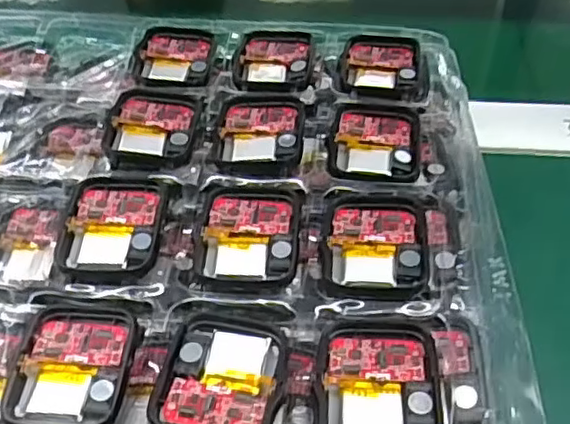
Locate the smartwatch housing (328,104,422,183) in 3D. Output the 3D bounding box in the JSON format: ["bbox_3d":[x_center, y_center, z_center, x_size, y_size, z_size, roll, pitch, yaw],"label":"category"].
[{"bbox_3d":[0.038,-0.030,0.267,0.037,0.005,0.044,4,49,6],"label":"smartwatch housing"}]

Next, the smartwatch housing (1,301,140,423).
[{"bbox_3d":[-0.068,0.050,0.208,0.037,0.007,0.045,2,49,4],"label":"smartwatch housing"}]

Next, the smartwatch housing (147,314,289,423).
[{"bbox_3d":[-0.019,0.052,0.198,0.039,0.005,0.041,7,49,9],"label":"smartwatch housing"}]

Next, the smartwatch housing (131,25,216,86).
[{"bbox_3d":[-0.054,-0.077,0.313,0.037,0.007,0.044,3,49,5],"label":"smartwatch housing"}]

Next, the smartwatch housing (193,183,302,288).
[{"bbox_3d":[-0.014,0.008,0.236,0.038,0.006,0.044,2,49,4],"label":"smartwatch housing"}]

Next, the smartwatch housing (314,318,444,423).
[{"bbox_3d":[0.029,0.053,0.198,0.037,0.005,0.041,2,49,4],"label":"smartwatch housing"}]

